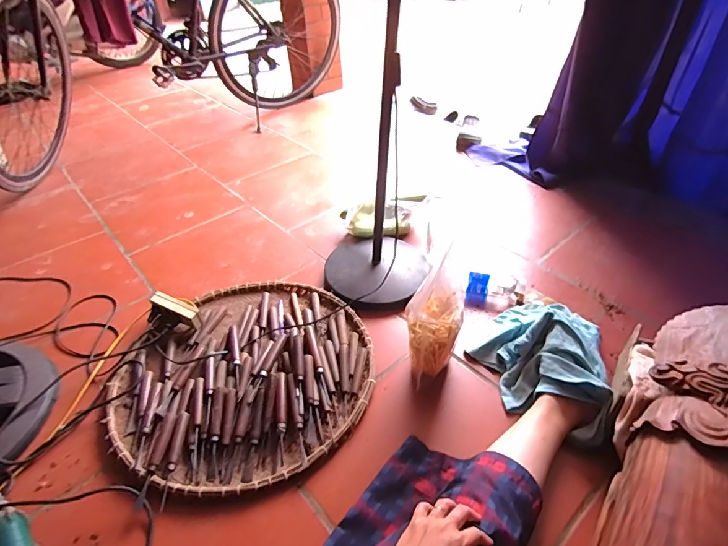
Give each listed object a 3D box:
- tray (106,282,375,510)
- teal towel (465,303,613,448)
[{"bbox_3d":[-0.249,0.193,0.893,0.523,0.041,0.514,-18,43,-17],"label":"tray"},{"bbox_3d":[0.354,0.154,0.858,0.250,0.106,0.316,15,44,20],"label":"teal towel"}]

